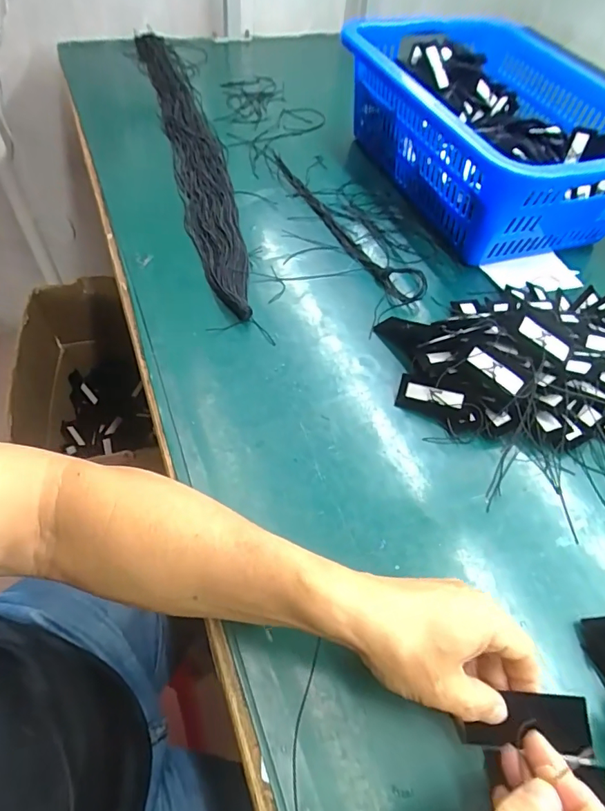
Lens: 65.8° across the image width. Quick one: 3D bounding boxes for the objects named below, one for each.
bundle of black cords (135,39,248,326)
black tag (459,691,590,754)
[{"bbox_3d":[-0.180,-0.426,0.750,0.078,0.027,0.818,-12,56,-13],"label":"bundle of black cords"},{"bbox_3d":[0.139,0.199,0.295,0.074,0.004,0.028,-11,61,21],"label":"black tag"}]

